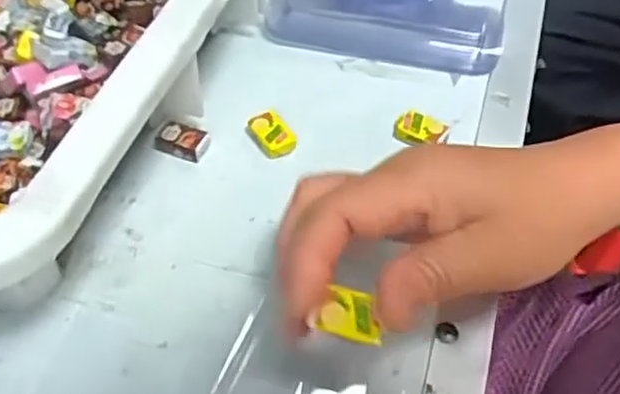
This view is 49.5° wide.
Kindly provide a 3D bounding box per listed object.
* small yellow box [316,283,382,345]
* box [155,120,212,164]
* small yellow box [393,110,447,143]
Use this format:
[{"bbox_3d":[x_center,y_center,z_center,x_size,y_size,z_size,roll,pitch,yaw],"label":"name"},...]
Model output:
[{"bbox_3d":[0.015,0.041,0.237,0.022,0.006,0.016,14,54,10],"label":"small yellow box"},{"bbox_3d":[-0.068,-0.029,0.352,0.028,0.008,0.017,18,55,13],"label":"box"},{"bbox_3d":[0.058,-0.035,0.361,0.027,0.012,0.017,18,55,13],"label":"small yellow box"}]

